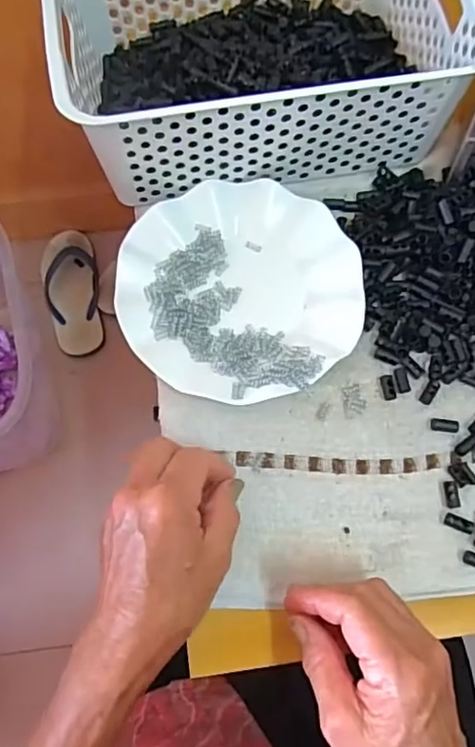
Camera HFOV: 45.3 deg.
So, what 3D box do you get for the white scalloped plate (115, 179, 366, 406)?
[{"bbox_3d":[0.003,-0.066,0.443,0.178,0.022,0.181,0,71,0],"label":"white scalloped plate"}]

